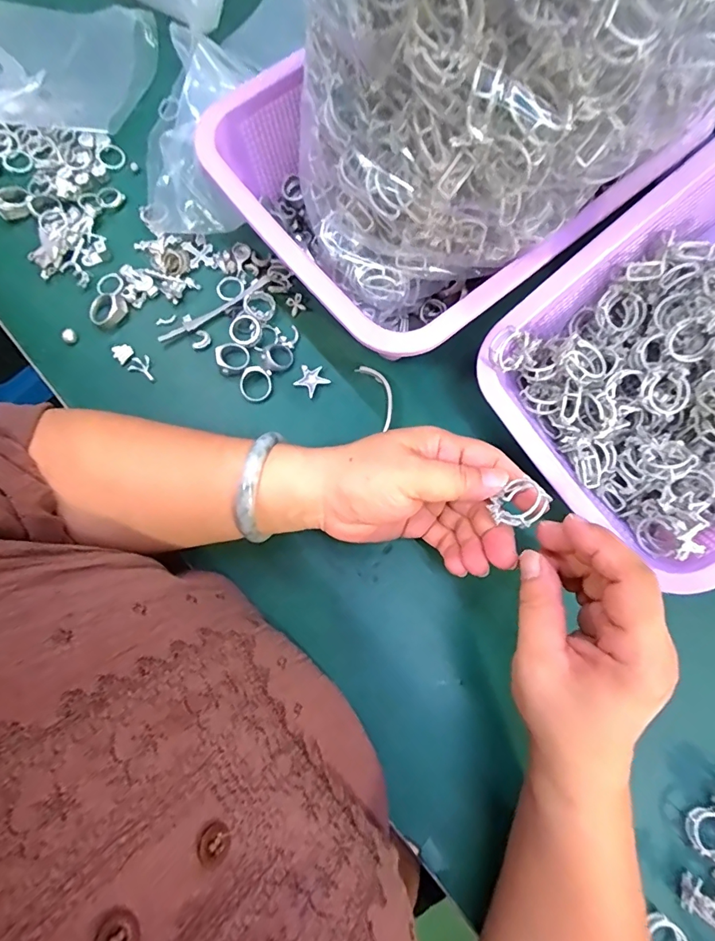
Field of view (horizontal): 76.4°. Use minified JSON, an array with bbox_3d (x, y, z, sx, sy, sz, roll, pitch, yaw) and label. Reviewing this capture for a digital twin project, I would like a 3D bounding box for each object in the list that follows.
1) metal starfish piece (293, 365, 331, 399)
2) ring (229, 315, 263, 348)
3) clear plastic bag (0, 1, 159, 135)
[{"bbox_3d":[-0.035,-0.068,0.339,0.022,0.005,0.022,37,80,7],"label":"metal starfish piece"},{"bbox_3d":[-0.085,-0.106,0.343,0.024,0.005,0.023,0,78,0],"label":"ring"},{"bbox_3d":[-0.286,-0.355,0.396,0.199,0.030,0.142,10,78,2],"label":"clear plastic bag"}]

